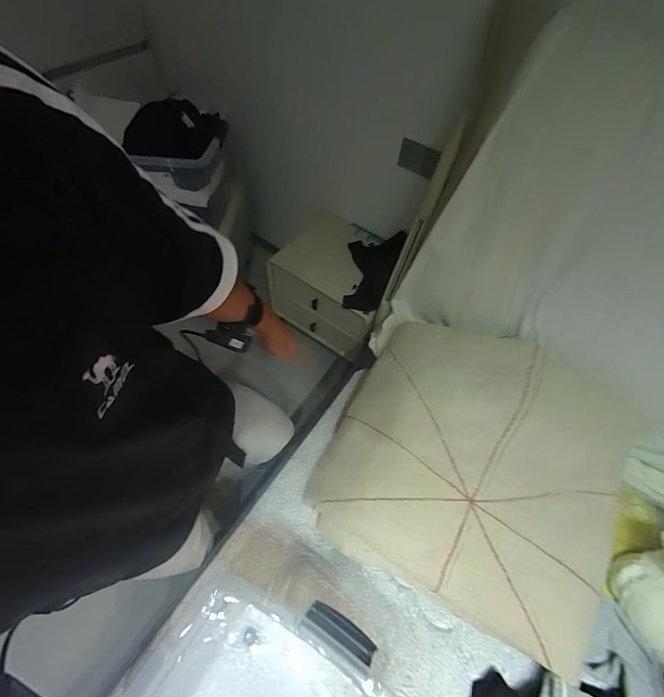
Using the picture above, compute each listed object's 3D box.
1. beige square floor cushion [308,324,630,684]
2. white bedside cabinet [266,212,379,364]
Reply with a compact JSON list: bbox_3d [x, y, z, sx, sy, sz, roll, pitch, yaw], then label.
[{"bbox_3d":[0.330,0.263,0.815,0.639,0.210,0.611,26,60,15],"label":"beige square floor cushion"},{"bbox_3d":[0.024,-0.264,1.472,0.496,0.373,0.363,34,59,14],"label":"white bedside cabinet"}]

